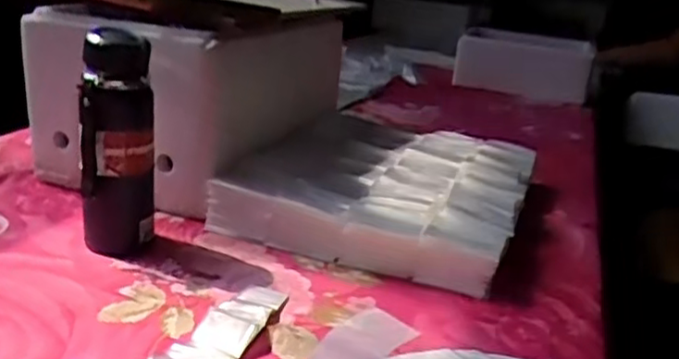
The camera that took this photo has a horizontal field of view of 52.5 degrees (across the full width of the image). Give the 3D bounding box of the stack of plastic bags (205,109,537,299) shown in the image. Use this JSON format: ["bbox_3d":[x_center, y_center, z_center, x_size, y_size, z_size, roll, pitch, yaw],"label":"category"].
[{"bbox_3d":[0.074,0.015,0.957,0.342,0.099,0.409,14,20,17],"label":"stack of plastic bags"}]

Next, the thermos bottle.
[{"bbox_3d":[-0.240,-0.035,0.745,0.075,0.245,0.063,2,20,-15],"label":"thermos bottle"}]

